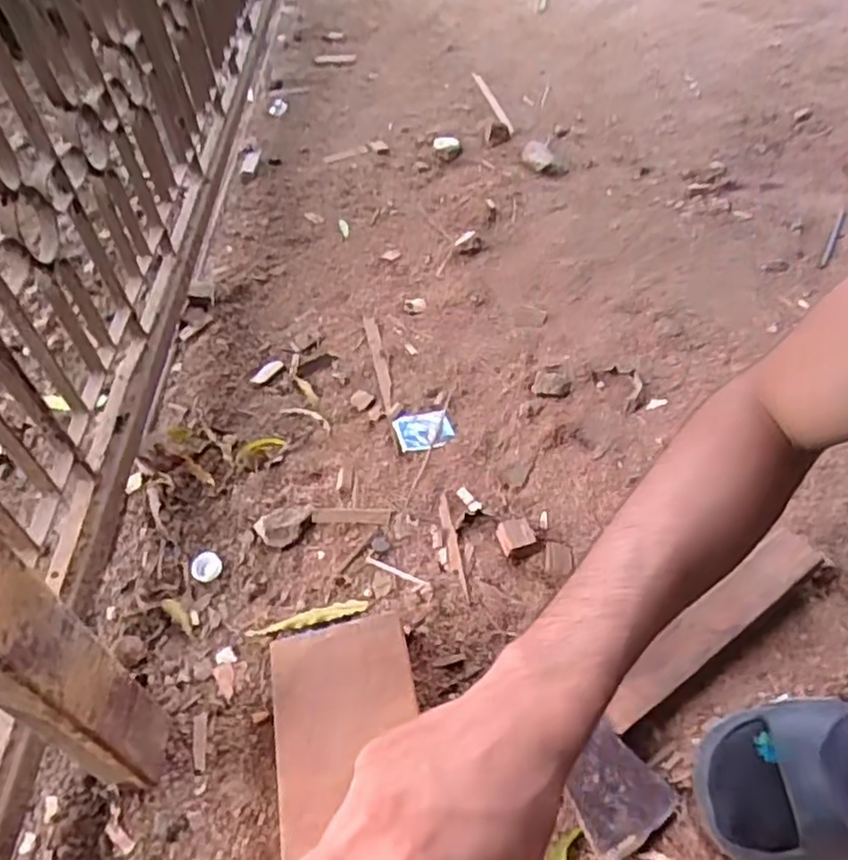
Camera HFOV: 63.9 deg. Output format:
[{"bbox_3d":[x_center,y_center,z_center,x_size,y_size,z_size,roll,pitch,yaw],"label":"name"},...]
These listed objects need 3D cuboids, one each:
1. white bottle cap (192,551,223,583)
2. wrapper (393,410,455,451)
[{"bbox_3d":[-0.233,0.147,0.729,0.031,0.011,0.033,-3,48,4],"label":"white bottle cap"},{"bbox_3d":[0.000,-0.001,0.834,0.068,0.008,0.060,-16,48,-8],"label":"wrapper"}]

